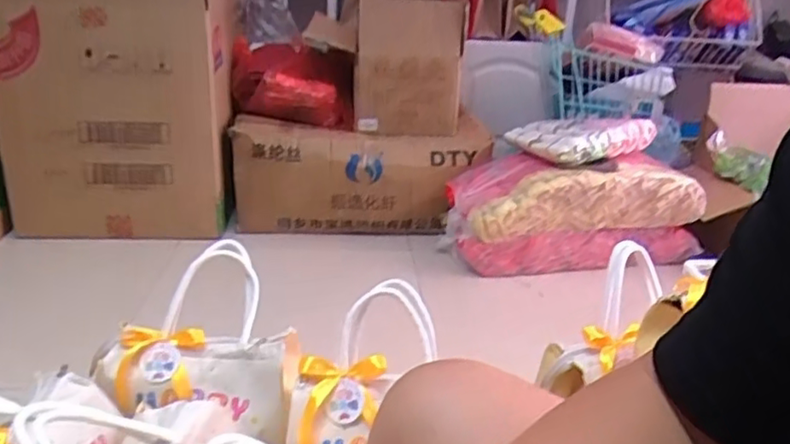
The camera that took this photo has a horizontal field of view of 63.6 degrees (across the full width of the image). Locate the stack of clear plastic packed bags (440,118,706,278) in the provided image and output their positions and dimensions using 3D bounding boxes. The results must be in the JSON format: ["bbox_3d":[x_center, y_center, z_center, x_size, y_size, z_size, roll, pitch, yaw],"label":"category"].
[{"bbox_3d":[0.445,-0.075,1.630,0.593,0.321,0.289,-4,22,-17],"label":"stack of clear plastic packed bags"}]

